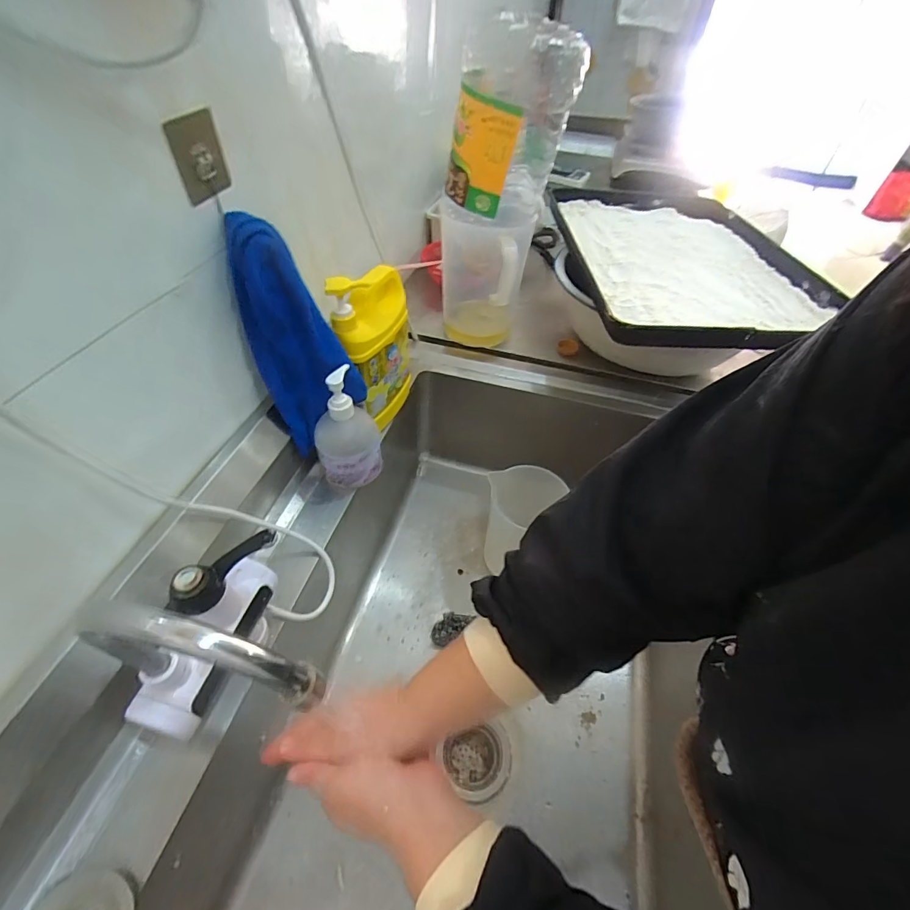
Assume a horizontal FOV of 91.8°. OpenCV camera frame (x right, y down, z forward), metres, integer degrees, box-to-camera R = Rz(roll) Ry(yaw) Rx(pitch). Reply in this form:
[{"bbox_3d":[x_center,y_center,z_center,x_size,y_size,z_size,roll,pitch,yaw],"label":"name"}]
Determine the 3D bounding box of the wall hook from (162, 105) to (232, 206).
[{"bbox_3d":[-0.229,-0.269,0.397,0.008,0.066,0.058,21,56,7],"label":"wall hook"}]

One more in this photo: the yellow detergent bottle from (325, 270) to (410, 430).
[{"bbox_3d":[-0.114,-0.162,0.651,0.065,0.231,0.148,18,48,11],"label":"yellow detergent bottle"}]

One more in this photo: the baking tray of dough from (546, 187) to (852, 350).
[{"bbox_3d":[0.428,-0.409,0.876,0.444,0.048,0.670,0,50,-5],"label":"baking tray of dough"}]

